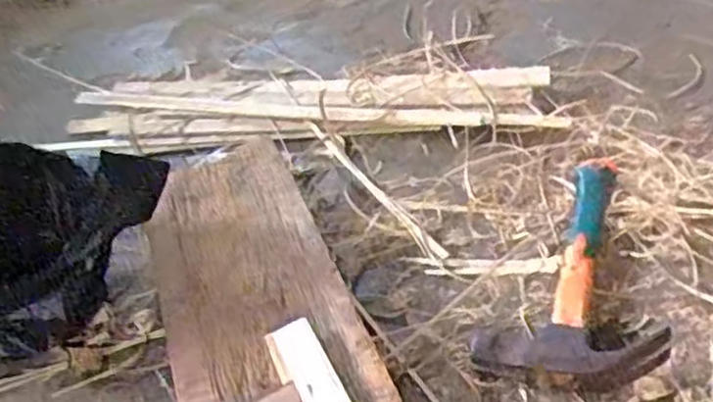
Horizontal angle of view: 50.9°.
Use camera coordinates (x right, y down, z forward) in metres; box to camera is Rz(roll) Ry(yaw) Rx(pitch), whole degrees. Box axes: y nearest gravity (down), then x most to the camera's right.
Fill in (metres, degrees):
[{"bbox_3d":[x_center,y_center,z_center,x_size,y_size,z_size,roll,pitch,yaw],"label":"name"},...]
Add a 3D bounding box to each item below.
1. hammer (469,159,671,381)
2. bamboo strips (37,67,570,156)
[{"bbox_3d":[0.158,0.038,0.502,0.106,0.028,0.230,10,40,23],"label":"hammer"},{"bbox_3d":[-0.055,-0.091,0.725,0.469,0.022,0.108,-1,37,9],"label":"bamboo strips"}]

